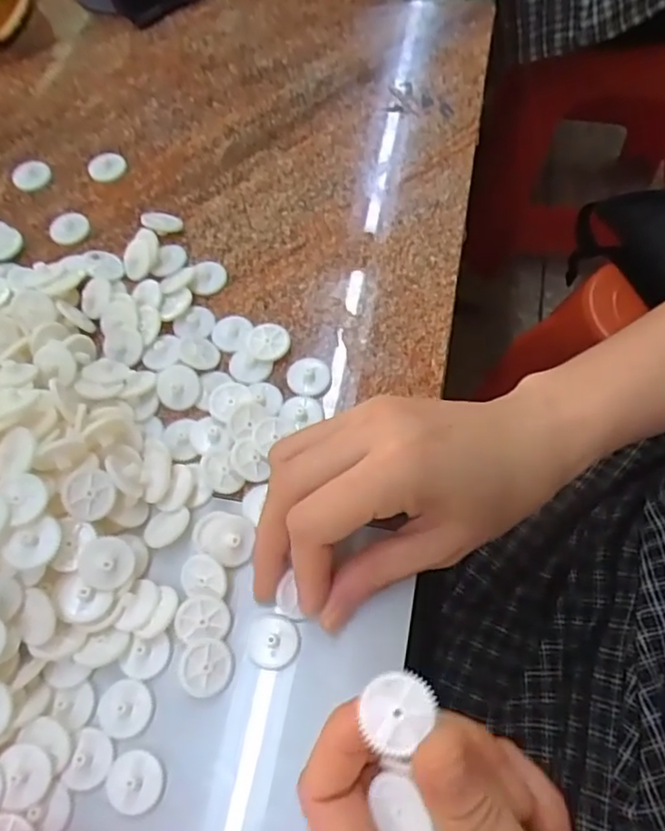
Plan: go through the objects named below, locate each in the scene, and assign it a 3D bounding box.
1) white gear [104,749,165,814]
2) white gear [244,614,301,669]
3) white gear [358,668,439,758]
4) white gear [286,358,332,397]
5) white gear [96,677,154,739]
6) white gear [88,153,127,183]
[{"bbox_3d":[-0.075,0.139,0.231,0.021,0.004,0.020,11,64,8],"label":"white gear"},{"bbox_3d":[-0.025,0.093,0.250,0.022,0.004,0.021,-1,63,2],"label":"white gear"},{"bbox_3d":[0.018,0.082,0.170,0.018,0.004,0.021,34,70,18],"label":"white gear"},{"bbox_3d":[-0.012,-0.020,0.305,0.022,0.004,0.021,-1,63,2],"label":"white gear"},{"bbox_3d":[-0.083,0.117,0.242,0.021,0.004,0.021,6,64,6],"label":"white gear"},{"bbox_3d":[-0.140,-0.154,0.376,0.022,0.005,0.021,-16,64,-5],"label":"white gear"}]

